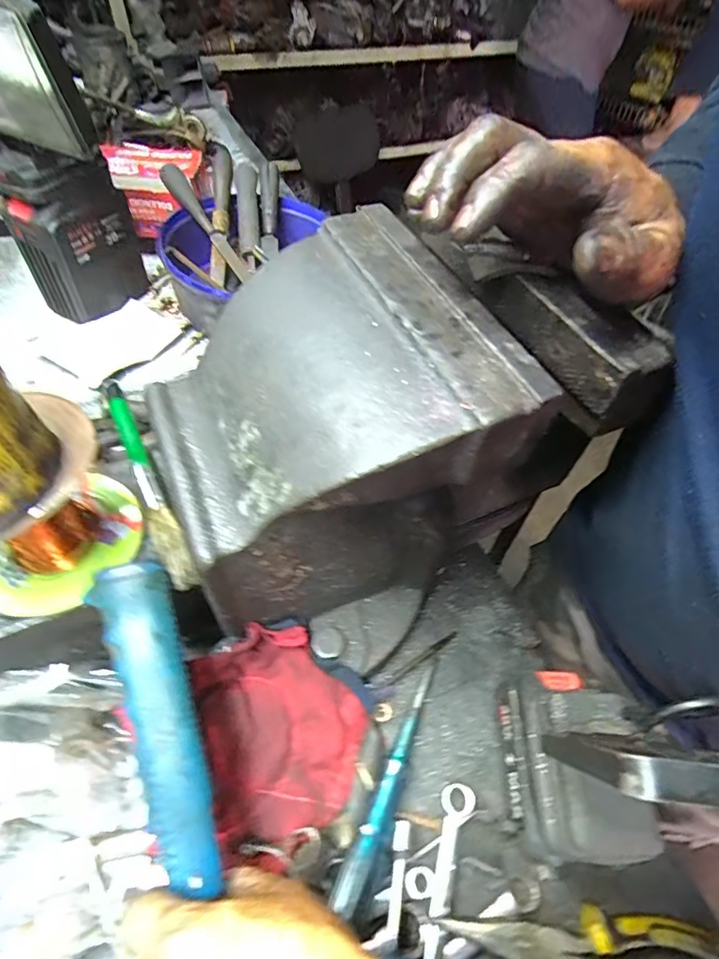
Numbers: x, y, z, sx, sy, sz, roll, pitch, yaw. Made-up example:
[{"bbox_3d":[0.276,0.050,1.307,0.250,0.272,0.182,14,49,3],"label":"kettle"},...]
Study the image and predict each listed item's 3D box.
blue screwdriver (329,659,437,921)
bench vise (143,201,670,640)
[{"bbox_3d":[0.026,0.208,0.357,0.018,0.017,0.174,23,41,13],"label":"blue screwdriver"},{"bbox_3d":[0.000,-0.032,0.348,0.249,0.210,0.182,-17,56,-17],"label":"bench vise"}]

